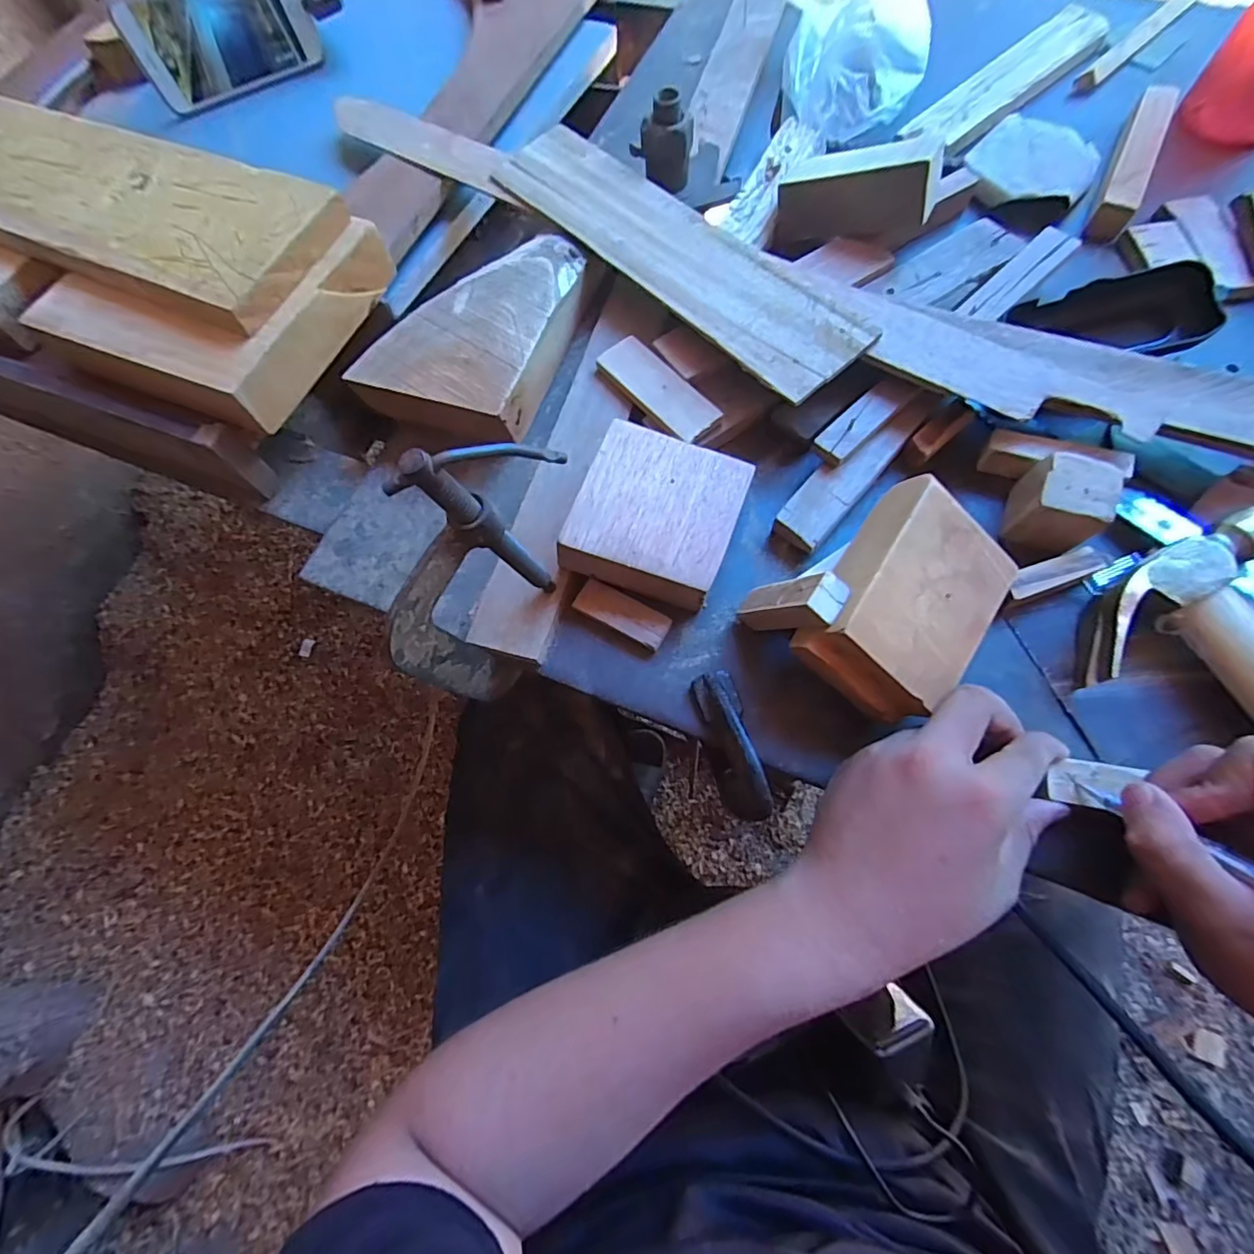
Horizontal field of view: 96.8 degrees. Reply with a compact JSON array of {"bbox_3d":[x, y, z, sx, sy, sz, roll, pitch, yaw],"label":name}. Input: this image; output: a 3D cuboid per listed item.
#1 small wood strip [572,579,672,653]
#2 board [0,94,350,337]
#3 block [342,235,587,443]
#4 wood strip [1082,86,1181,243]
[{"bbox_3d":[-0.003,-0.007,0.330,0.056,0.009,0.023,29,76,10],"label":"small wood strip"},{"bbox_3d":[-0.382,-0.303,0.387,0.398,0.019,0.115,25,73,13],"label":"board"},{"bbox_3d":[-0.101,-0.201,0.383,0.103,0.034,0.166,20,74,8],"label":"block"},{"bbox_3d":[0.377,-0.346,0.415,0.025,0.023,0.151,28,76,10],"label":"wood strip"}]

